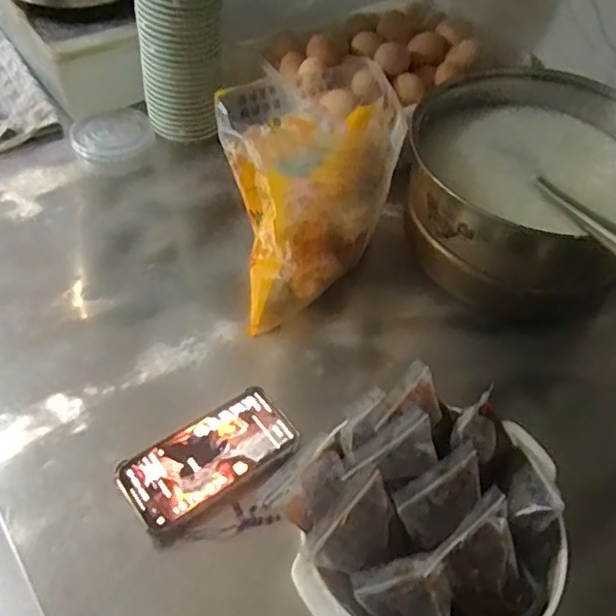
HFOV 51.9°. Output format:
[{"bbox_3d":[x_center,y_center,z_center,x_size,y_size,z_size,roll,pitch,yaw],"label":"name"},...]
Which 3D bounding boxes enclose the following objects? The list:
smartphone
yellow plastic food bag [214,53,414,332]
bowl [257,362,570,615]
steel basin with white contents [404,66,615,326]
[{"bbox_3d":[-0.089,0.137,0.586,0.160,0.011,0.076,-28,61,-26],"label":"smartphone"},{"bbox_3d":[0.002,-0.127,0.692,0.221,0.211,0.139,-28,58,-24],"label":"yellow plastic food bag"},{"bbox_3d":[0.103,0.176,0.532,0.212,0.090,0.233,2,51,-2],"label":"bowl"},{"bbox_3d":[0.250,-0.136,0.723,0.262,0.159,0.251,2,51,-2],"label":"steel basin with white contents"}]

